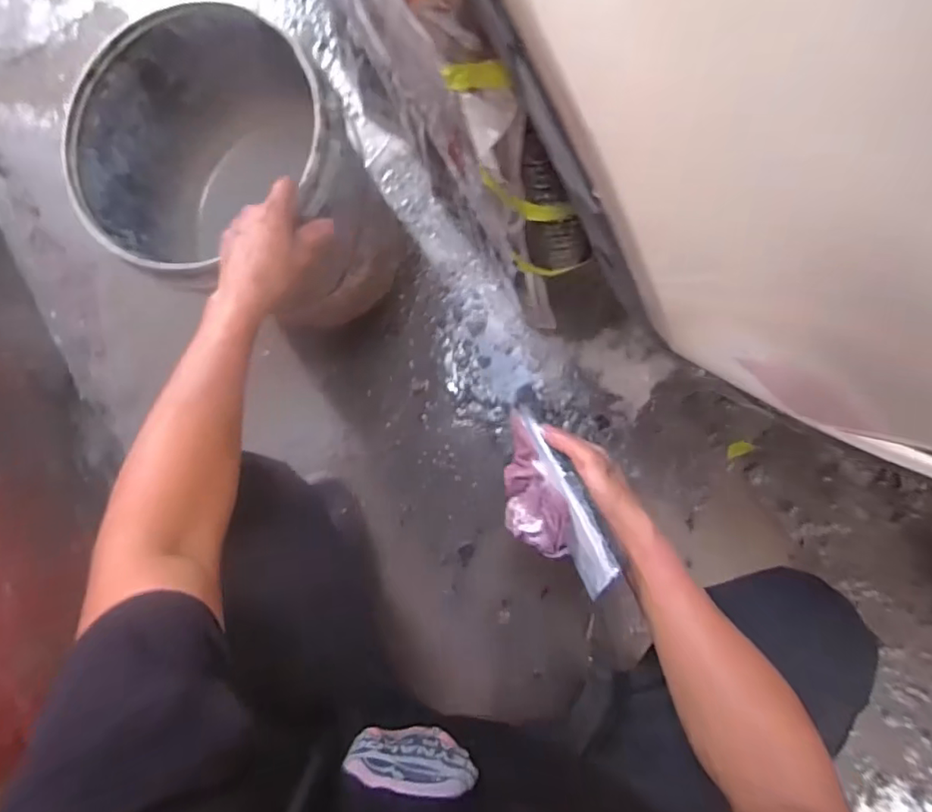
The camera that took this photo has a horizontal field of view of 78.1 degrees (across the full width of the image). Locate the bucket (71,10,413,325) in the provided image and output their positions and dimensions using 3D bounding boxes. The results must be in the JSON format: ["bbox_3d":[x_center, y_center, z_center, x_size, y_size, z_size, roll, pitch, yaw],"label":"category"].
[{"bbox_3d":[-0.274,-0.281,0.782,0.283,0.344,0.312,-45,83,6],"label":"bucket"}]

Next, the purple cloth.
[{"bbox_3d":[0.066,0.082,0.619,0.063,0.053,0.157,-20,60,9],"label":"purple cloth"}]

